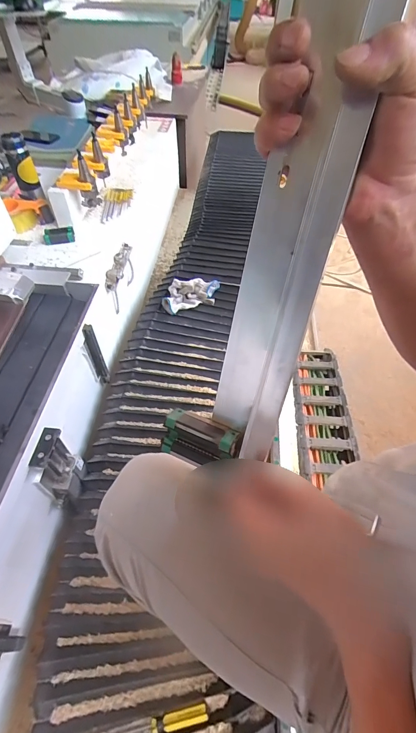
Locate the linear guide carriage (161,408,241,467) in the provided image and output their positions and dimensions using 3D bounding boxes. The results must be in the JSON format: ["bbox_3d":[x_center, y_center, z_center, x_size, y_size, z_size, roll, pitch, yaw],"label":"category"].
[{"bbox_3d":[-0.007,0.076,0.346,0.077,0.039,0.030,18,34,19],"label":"linear guide carriage"}]

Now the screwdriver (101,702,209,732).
[{"bbox_3d":[-0.082,0.504,0.472,0.166,0.021,0.022,-12,52,-3],"label":"screwdriver"}]

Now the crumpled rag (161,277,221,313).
[{"bbox_3d":[-0.051,-0.228,1.032,0.188,0.057,0.097,-23,54,-13],"label":"crumpled rag"}]

